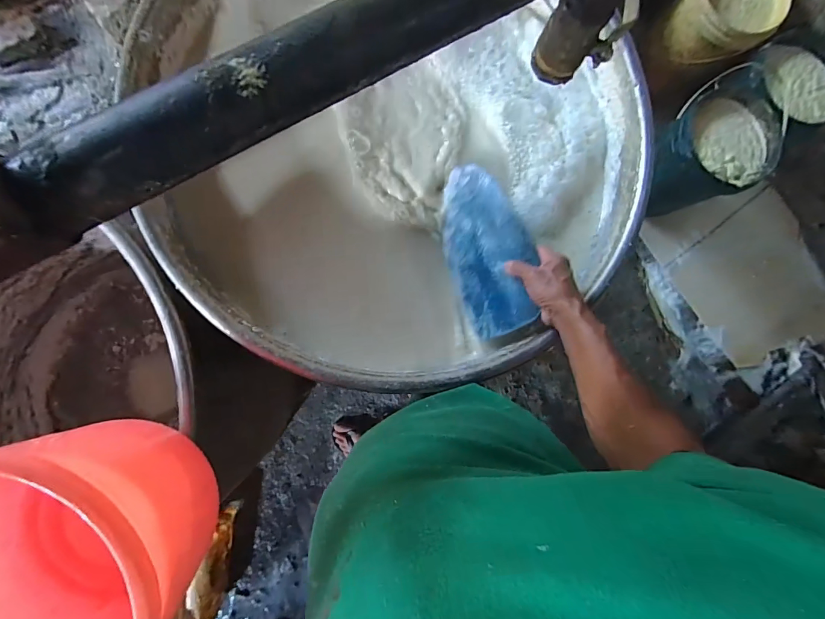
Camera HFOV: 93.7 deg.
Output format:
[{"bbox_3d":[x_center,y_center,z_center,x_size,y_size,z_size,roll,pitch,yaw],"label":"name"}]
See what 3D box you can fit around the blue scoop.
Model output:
[{"bbox_3d":[0.141,-0.107,0.668,0.136,0.116,0.294,-9,77,-8],"label":"blue scoop"}]

